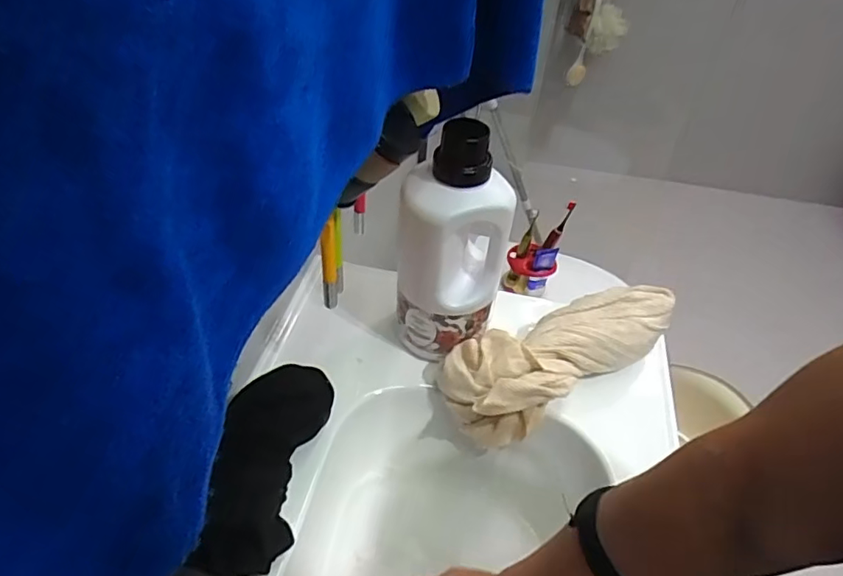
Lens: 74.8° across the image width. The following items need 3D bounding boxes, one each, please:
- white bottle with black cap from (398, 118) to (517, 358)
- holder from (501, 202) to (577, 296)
[{"bbox_3d":[0.037,-0.041,0.623,0.120,0.295,0.112,3,44,-2],"label":"white bottle with black cap"},{"bbox_3d":[0.262,-0.088,1.268,0.115,0.245,0.076,14,44,9],"label":"holder"}]

